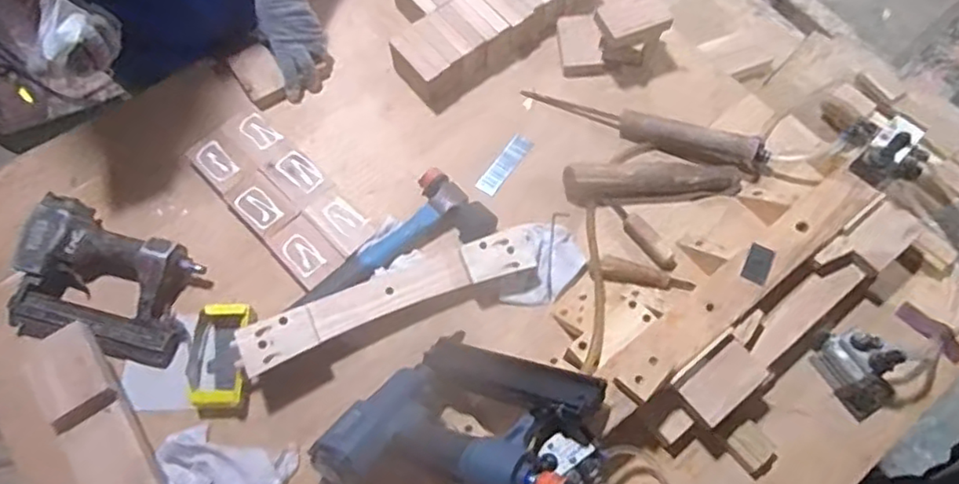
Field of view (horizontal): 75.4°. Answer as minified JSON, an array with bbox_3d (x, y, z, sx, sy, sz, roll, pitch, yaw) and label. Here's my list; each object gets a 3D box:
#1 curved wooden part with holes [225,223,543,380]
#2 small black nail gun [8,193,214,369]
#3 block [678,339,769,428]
[{"bbox_3d":[-0.107,0.056,0.761,0.377,0.048,0.082,-21,67,-9],"label":"curved wooden part with holes"},{"bbox_3d":[-0.475,0.055,0.795,0.226,0.087,0.171,16,67,8],"label":"small black nail gun"},{"bbox_3d":[0.273,0.156,0.691,0.097,0.016,0.054,-37,70,-15],"label":"block"}]

